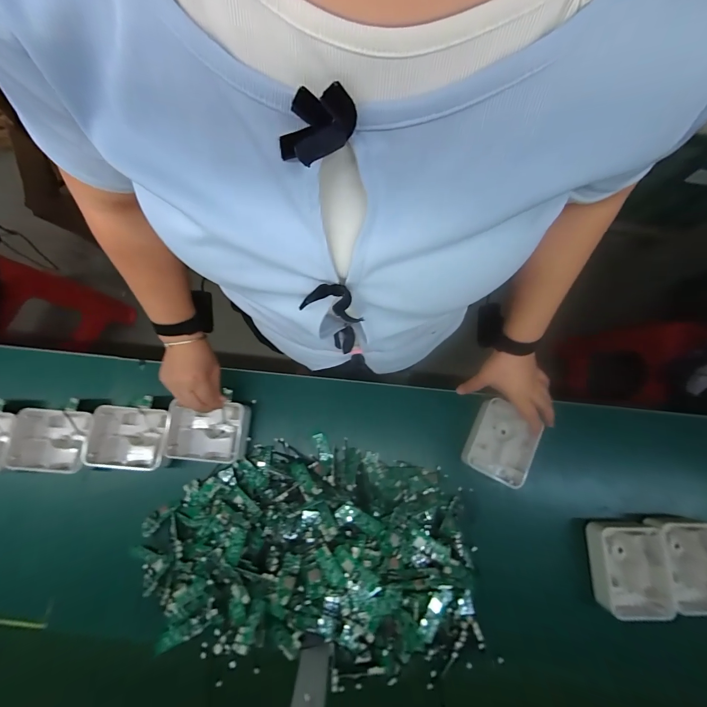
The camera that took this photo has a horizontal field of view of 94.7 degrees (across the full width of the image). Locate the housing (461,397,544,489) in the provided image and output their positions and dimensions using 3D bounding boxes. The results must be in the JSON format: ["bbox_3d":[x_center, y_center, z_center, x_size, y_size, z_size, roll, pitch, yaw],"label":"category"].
[{"bbox_3d":[0.256,0.153,0.563,0.105,0.041,0.124,26,79,5],"label":"housing"}]

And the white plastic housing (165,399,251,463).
[{"bbox_3d":[-0.248,0.133,0.560,0.130,0.046,0.092,2,78,0],"label":"white plastic housing"}]

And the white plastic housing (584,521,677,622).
[{"bbox_3d":[0.436,0.342,0.522,0.103,0.043,0.133,0,78,0],"label":"white plastic housing"}]

